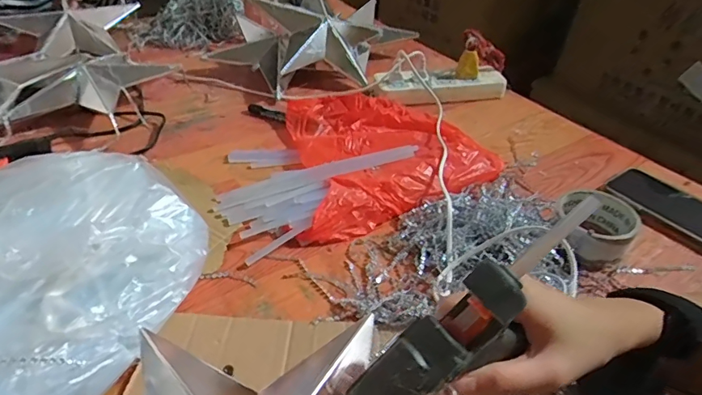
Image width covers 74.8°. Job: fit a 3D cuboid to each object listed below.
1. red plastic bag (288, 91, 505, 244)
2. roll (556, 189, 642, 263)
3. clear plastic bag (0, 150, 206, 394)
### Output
[{"bbox_3d":[0.031,-0.075,0.641,0.273,0.034,0.302,-13,41,-18],"label":"red plastic bag"},{"bbox_3d":[0.269,0.034,0.499,0.092,0.044,0.093,2,39,-1],"label":"roll"},{"bbox_3d":[-0.269,0.071,0.381,0.229,0.093,0.280,23,43,23],"label":"clear plastic bag"}]

